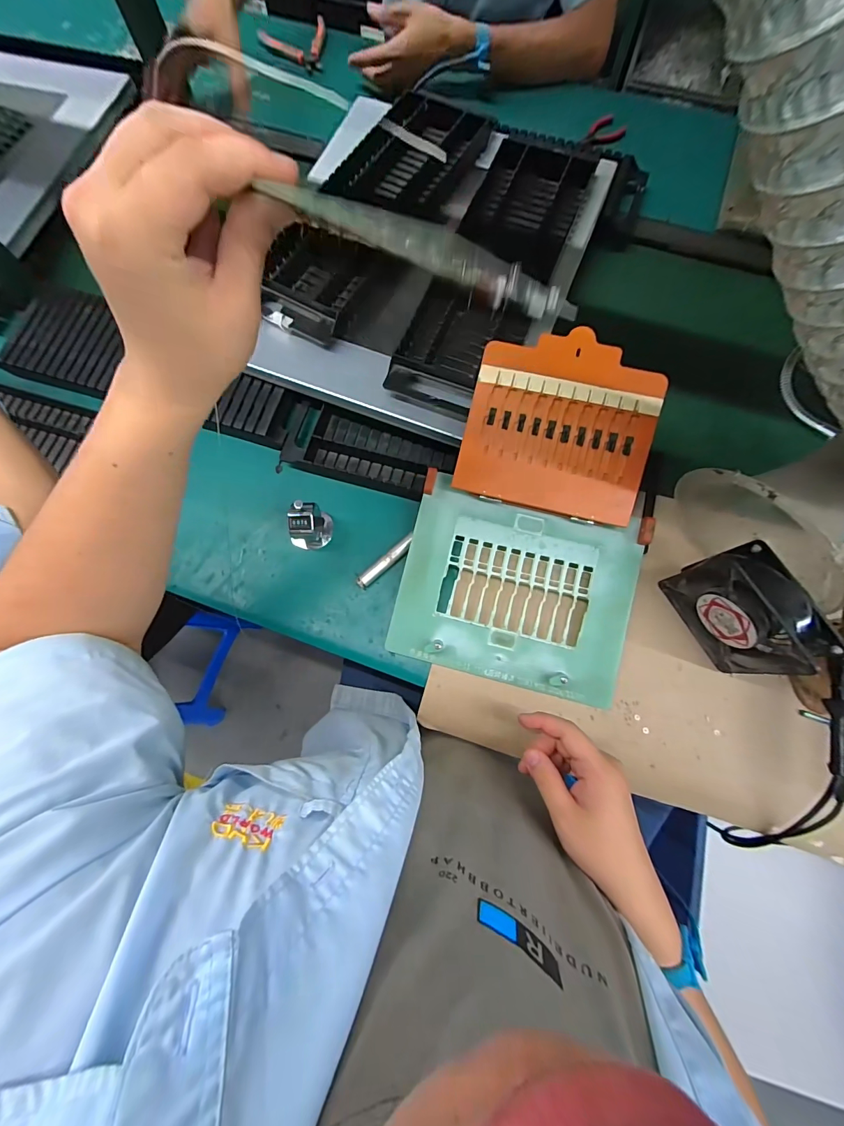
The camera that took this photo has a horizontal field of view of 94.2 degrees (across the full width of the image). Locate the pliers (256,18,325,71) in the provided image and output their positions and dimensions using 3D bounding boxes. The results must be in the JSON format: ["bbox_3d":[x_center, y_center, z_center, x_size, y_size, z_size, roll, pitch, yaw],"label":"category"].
[{"bbox_3d":[-0.245,-0.978,0.743,0.121,0.024,0.100,-2,76,1],"label":"pliers"}]

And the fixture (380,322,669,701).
[{"bbox_3d":[0.129,-0.050,0.440,0.254,0.109,0.359,15,77,5],"label":"fixture"}]

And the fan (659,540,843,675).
[{"bbox_3d":[0.328,0.050,0.401,0.040,0.115,0.119,-26,77,-5],"label":"fan"}]

